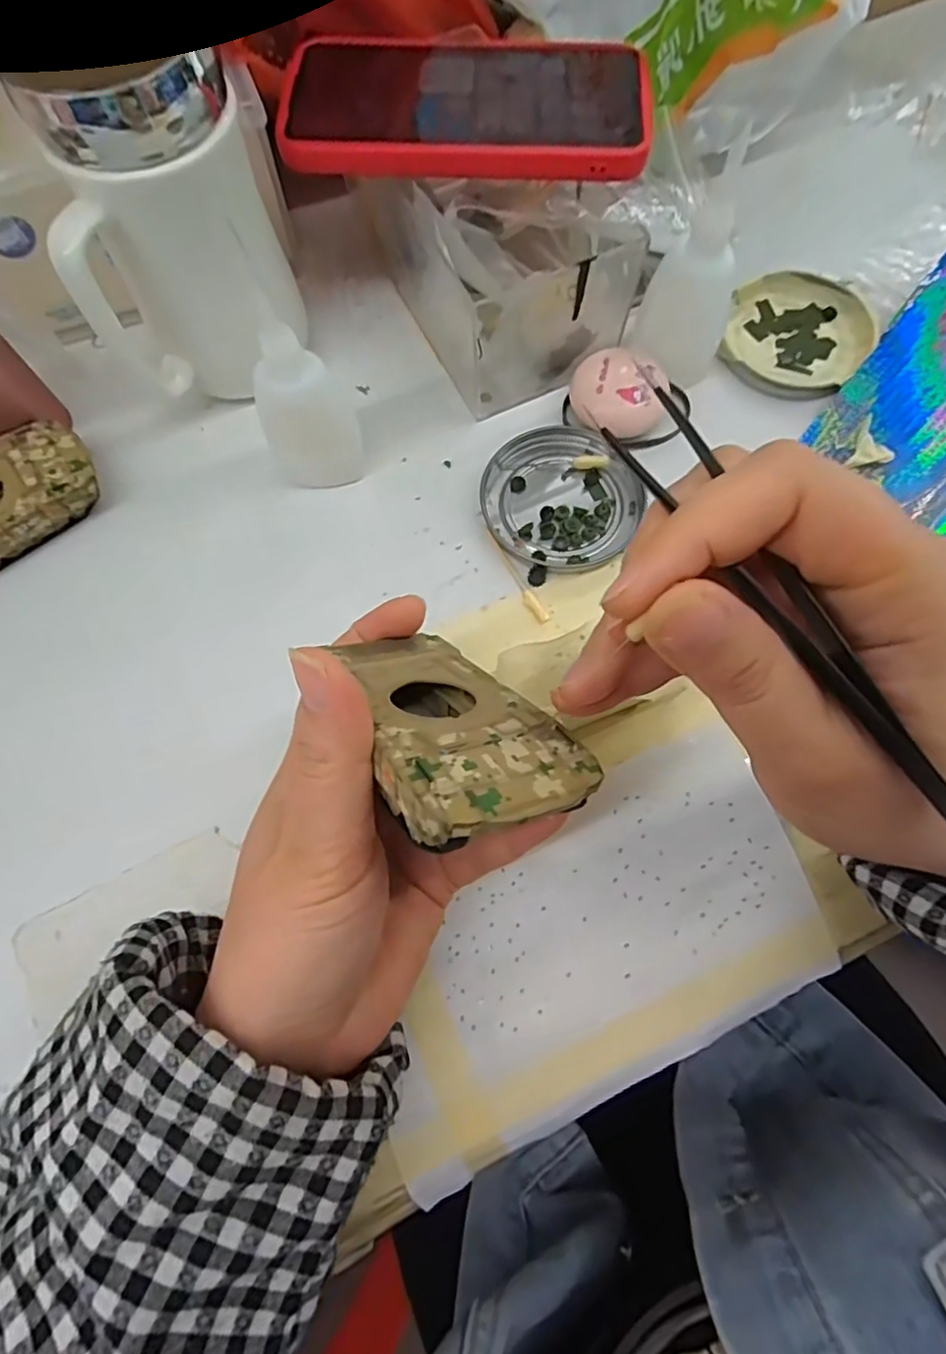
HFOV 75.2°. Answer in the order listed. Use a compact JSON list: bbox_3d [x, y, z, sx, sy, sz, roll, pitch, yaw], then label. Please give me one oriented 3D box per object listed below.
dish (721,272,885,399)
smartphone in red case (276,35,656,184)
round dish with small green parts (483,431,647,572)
[{"bbox_3d":[0.176,-0.186,0.333,0.073,0.012,0.076,17,73,6],"label":"dish"},{"bbox_3d":[-0.002,-0.265,0.284,0.164,0.010,0.078,3,76,3],"label":"smartphone in red case"},{"bbox_3d":[0.044,-0.090,0.307,0.075,0.007,0.077,0,72,1],"label":"round dish with small green parts"}]

